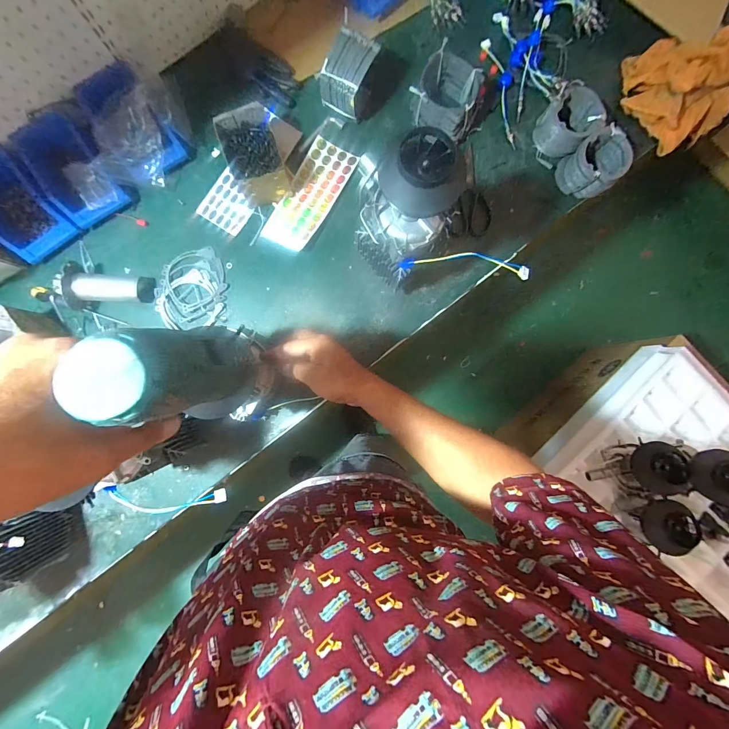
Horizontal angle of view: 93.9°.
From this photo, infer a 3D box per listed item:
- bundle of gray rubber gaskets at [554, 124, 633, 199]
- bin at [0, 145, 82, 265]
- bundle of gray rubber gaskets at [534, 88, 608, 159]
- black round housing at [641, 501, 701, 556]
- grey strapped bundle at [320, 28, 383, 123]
[{"bbox_3d":[0.467,-0.402,0.697,0.085,0.113,0.102,-38,92,-9],"label":"bundle of gray rubber gaskets"},{"bbox_3d":[-0.691,-0.307,0.671,0.129,0.070,0.175,-38,91,-9],"label":"bin"},{"bbox_3d":[0.412,-0.487,0.692,0.081,0.088,0.101,-38,92,-9],"label":"bundle of gray rubber gaskets"},{"bbox_3d":[0.639,0.342,0.715,0.097,0.067,0.104,1,85,-8],"label":"black round housing"},{"bbox_3d":[-0.026,-0.560,0.668,0.085,0.099,0.109,27,82,-5],"label":"grey strapped bundle"}]

